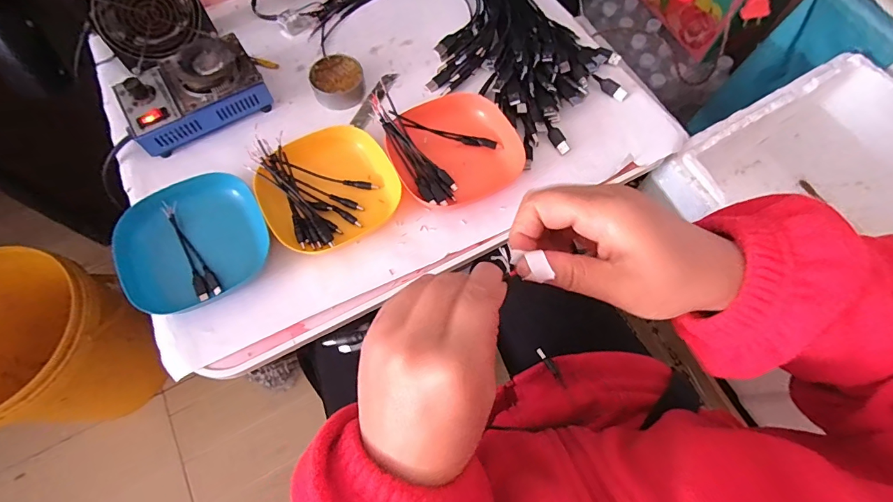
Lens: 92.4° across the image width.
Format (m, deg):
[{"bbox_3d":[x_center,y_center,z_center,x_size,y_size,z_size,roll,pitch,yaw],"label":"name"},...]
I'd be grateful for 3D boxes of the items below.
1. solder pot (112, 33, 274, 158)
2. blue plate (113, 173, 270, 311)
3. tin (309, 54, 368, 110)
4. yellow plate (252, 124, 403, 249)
[{"bbox_3d":[-0.295,-0.187,0.496,0.151,0.055,0.093,-32,71,-13],"label":"solder pot"},{"bbox_3d":[-0.261,-0.014,0.441,0.135,0.023,0.140,-26,70,-11],"label":"blue plate"},{"bbox_3d":[-0.133,-0.209,0.530,0.064,0.026,0.061,0,68,-1],"label":"tin"},{"bbox_3d":[-0.129,-0.074,0.466,0.142,0.025,0.129,-33,72,-13],"label":"yellow plate"}]

